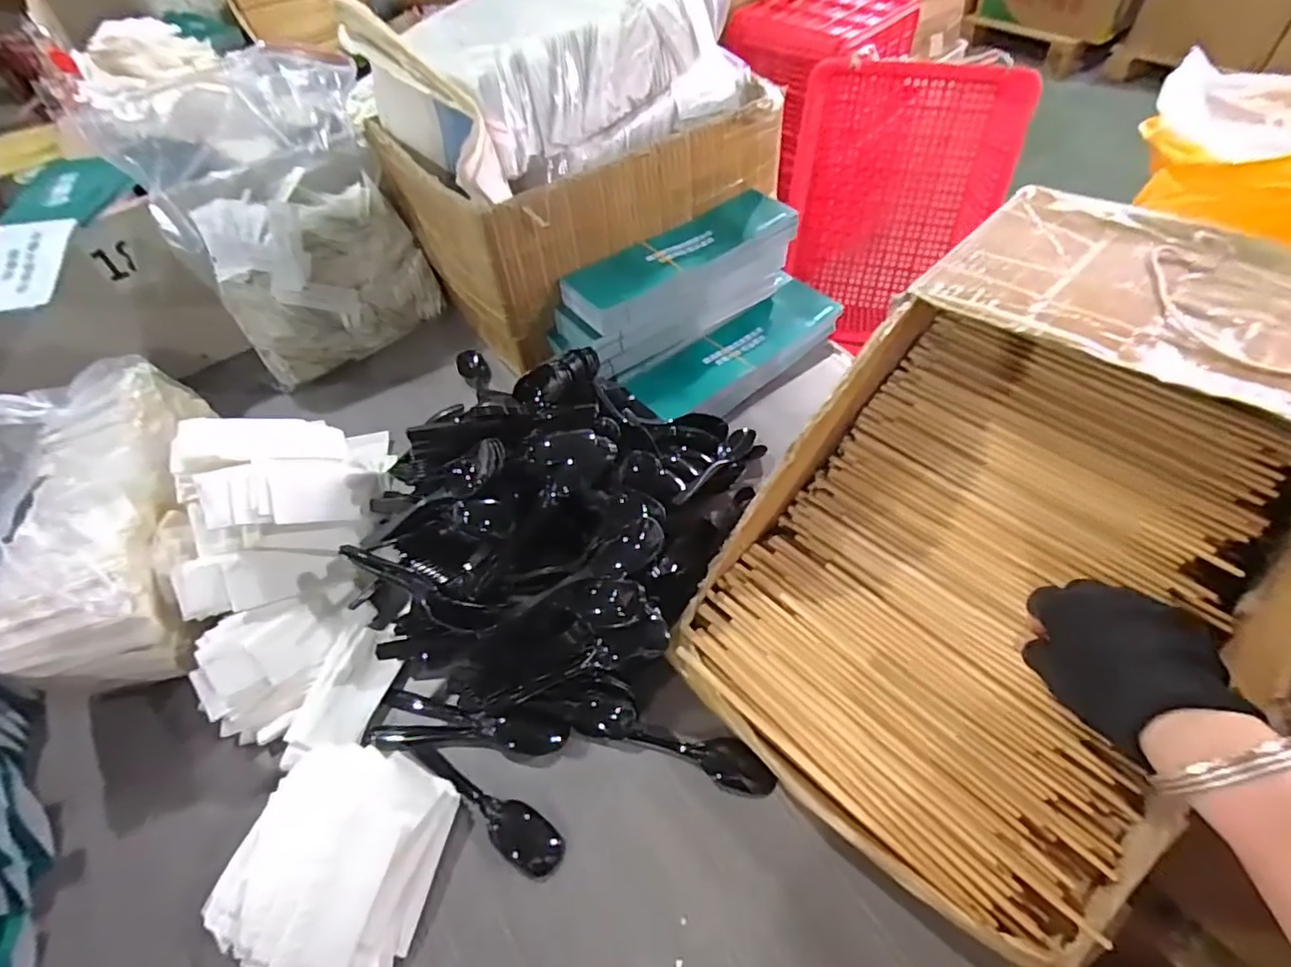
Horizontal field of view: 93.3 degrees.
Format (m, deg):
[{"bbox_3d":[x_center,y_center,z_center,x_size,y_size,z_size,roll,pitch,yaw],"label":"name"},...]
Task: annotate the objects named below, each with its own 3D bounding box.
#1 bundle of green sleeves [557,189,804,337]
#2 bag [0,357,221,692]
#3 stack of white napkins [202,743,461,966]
[{"bbox_3d":[0.043,-0.251,0.686,0.282,0.043,0.087,-33,57,-19],"label":"bundle of green sleeves"},{"bbox_3d":[-0.461,0.026,0.529,0.116,0.193,0.281,-18,53,-9],"label":"bag"},{"bbox_3d":[-0.216,0.252,0.413,0.138,0.044,0.134,8,54,11],"label":"stack of white napkins"}]

